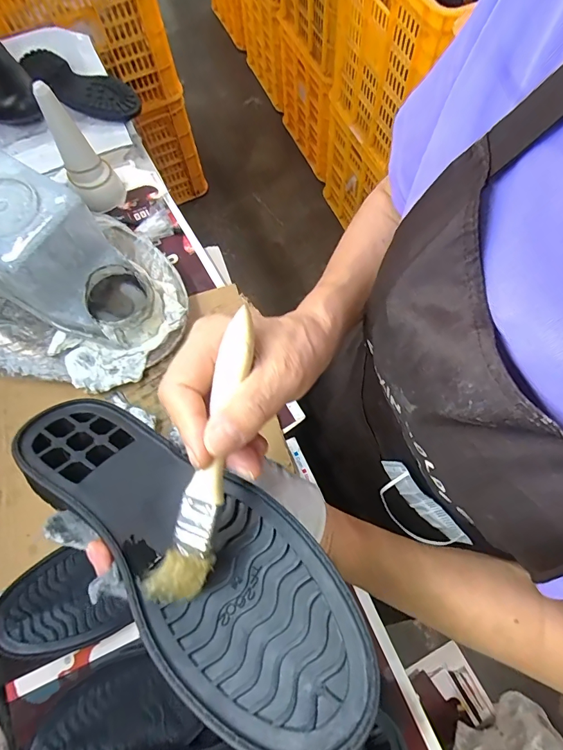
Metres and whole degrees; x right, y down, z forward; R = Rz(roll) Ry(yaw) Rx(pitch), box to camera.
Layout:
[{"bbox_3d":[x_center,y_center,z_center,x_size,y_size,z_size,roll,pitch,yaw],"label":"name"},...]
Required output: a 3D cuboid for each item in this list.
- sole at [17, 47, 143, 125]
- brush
[{"bbox_3d":[-0.300,-0.437,0.601,0.186,0.043,0.078,27,72,12],"label":"sole"},{"bbox_3d":[-0.036,0.039,0.197,0.030,0.008,0.145,14,86,7],"label":"brush"}]

